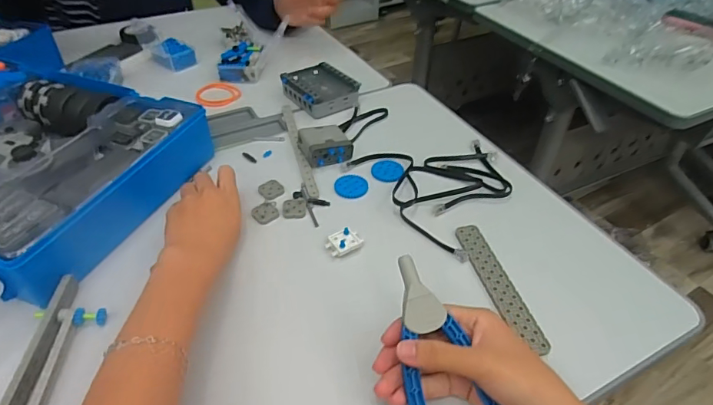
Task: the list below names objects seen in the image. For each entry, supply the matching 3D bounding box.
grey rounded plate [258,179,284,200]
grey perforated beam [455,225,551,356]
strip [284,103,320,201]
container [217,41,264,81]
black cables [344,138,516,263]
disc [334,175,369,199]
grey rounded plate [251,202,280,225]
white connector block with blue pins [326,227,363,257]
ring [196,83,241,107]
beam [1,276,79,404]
[{"bbox_3d":[-0.098,-0.015,0.533,0.026,0.004,0.029,-29,50,-29],"label":"grey rounded plate"},{"bbox_3d":[0.134,0.074,0.440,0.026,0.004,0.149,-9,43,-11],"label":"grey perforated beam"},{"bbox_3d":[-0.074,-0.072,0.591,0.014,0.009,0.196,-10,43,-12],"label":"strip"},{"bbox_3d":[-0.183,-0.229,0.745,0.064,0.030,0.075,0,42,-1],"label":"container"},{"bbox_3d":[0.106,-0.027,0.545,0.166,0.024,0.190,-26,49,-27],"label":"black cables"},{"bbox_3d":[-0.006,-0.021,0.540,0.038,0.004,0.040,1,42,-1],"label":"disc"},{"bbox_3d":[-0.099,0.011,0.504,0.027,0.004,0.027,-30,50,-30],"label":"grey rounded plate"},{"bbox_3d":[-0.013,0.041,0.468,0.033,0.012,0.023,-22,47,-24],"label":"white connector block with blue pins"},{"bbox_3d":[-0.209,-0.164,0.699,0.063,0.007,0.066,1,42,-1],"label":"ring"},{"bbox_3d":[-0.248,0.138,0.344,0.011,0.020,0.197,-2,42,-4],"label":"beam"}]

